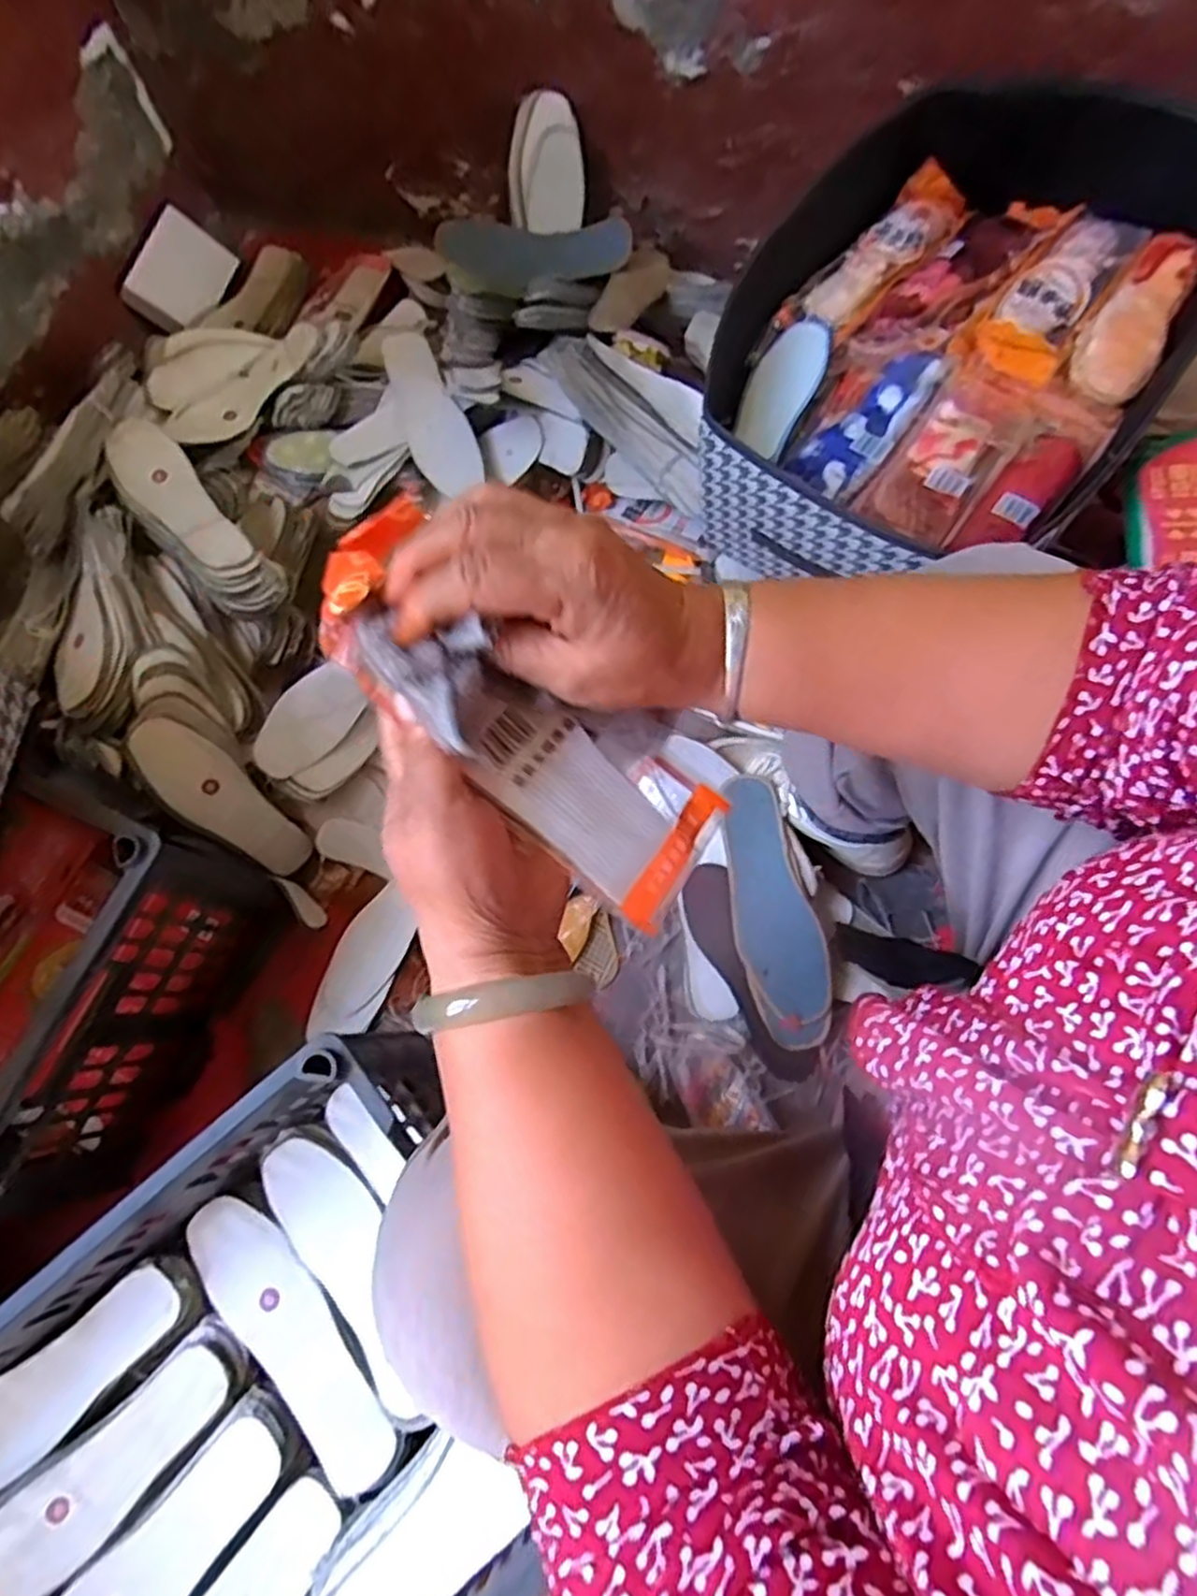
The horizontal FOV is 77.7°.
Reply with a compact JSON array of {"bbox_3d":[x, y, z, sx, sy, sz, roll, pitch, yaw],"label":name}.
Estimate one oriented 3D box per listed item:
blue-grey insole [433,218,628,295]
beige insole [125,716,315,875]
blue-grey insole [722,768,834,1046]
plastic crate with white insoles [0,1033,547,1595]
[{"bbox_3d":[-0.081,-0.694,0.953,0.241,0.073,0.014,-2,44,-2],"label":"blue-grey insole"},{"bbox_3d":[-0.368,0.007,0.735,0.010,0.209,0.067,11,56,37],"label":"beige insole"},{"bbox_3d":[0.175,0.115,0.762,0.083,0.013,0.271,-19,84,14],"label":"blue-grey insole"},{"bbox_3d":[-0.269,0.461,0.513,0.464,0.165,0.339,-39,75,-10],"label":"plastic crate with white insoles"}]

